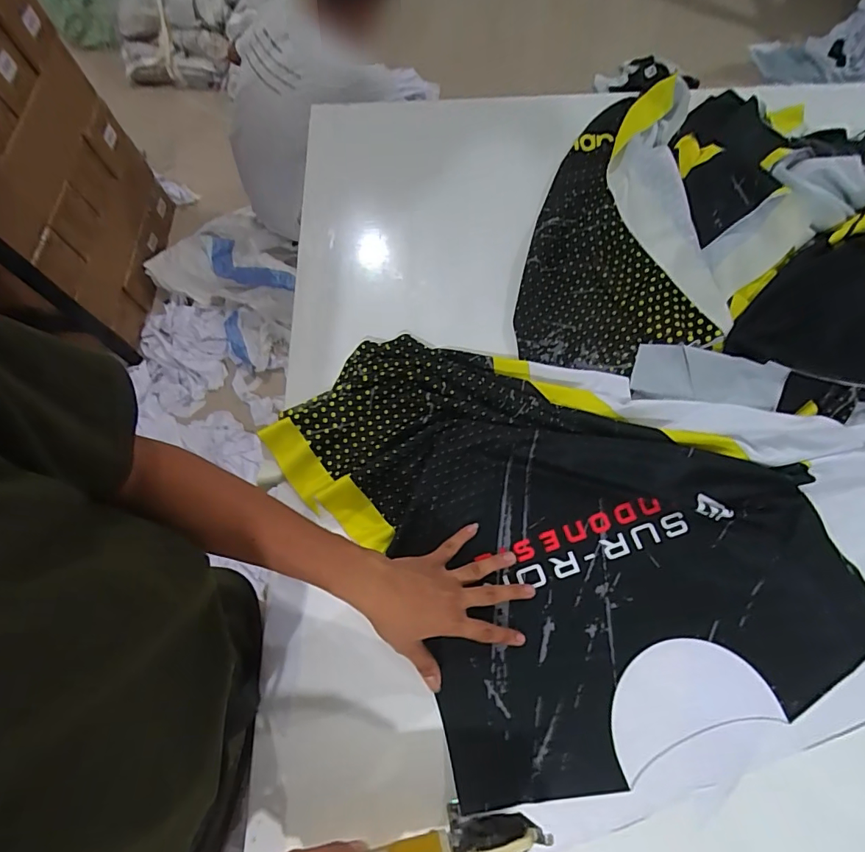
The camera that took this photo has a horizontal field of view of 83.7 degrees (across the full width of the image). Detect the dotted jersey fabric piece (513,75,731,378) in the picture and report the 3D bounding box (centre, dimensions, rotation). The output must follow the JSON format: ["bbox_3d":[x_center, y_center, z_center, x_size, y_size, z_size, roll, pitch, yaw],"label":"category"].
[{"bbox_3d":[0.230,-0.286,0.645,0.239,0.058,0.456,-3,67,14],"label":"dotted jersey fabric piece"}]

